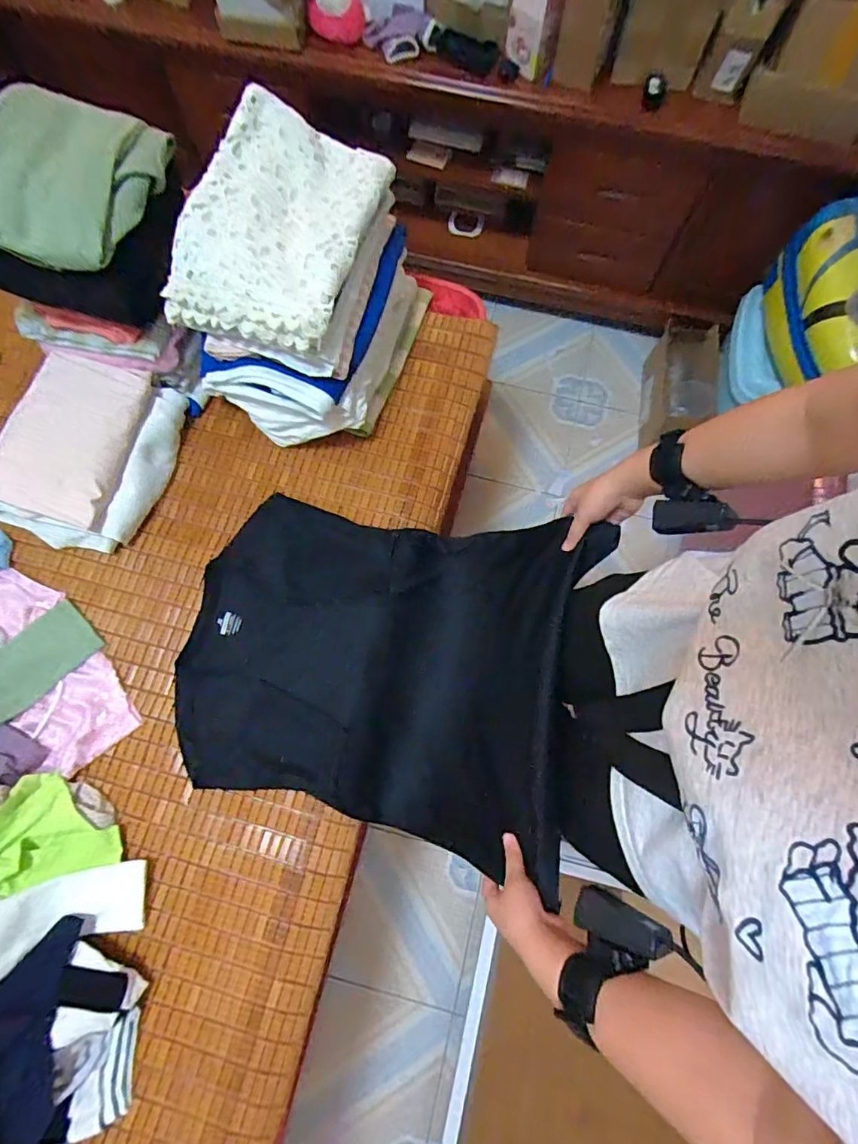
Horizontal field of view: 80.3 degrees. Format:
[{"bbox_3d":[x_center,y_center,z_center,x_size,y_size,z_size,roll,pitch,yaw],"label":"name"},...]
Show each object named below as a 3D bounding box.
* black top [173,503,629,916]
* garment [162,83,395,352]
[{"bbox_3d":[-0.086,0.110,0.679,0.520,0.162,0.430,13,75,3],"label":"black top"},{"bbox_3d":[-0.190,-0.448,0.663,0.228,0.089,0.304,21,76,5],"label":"garment"}]

